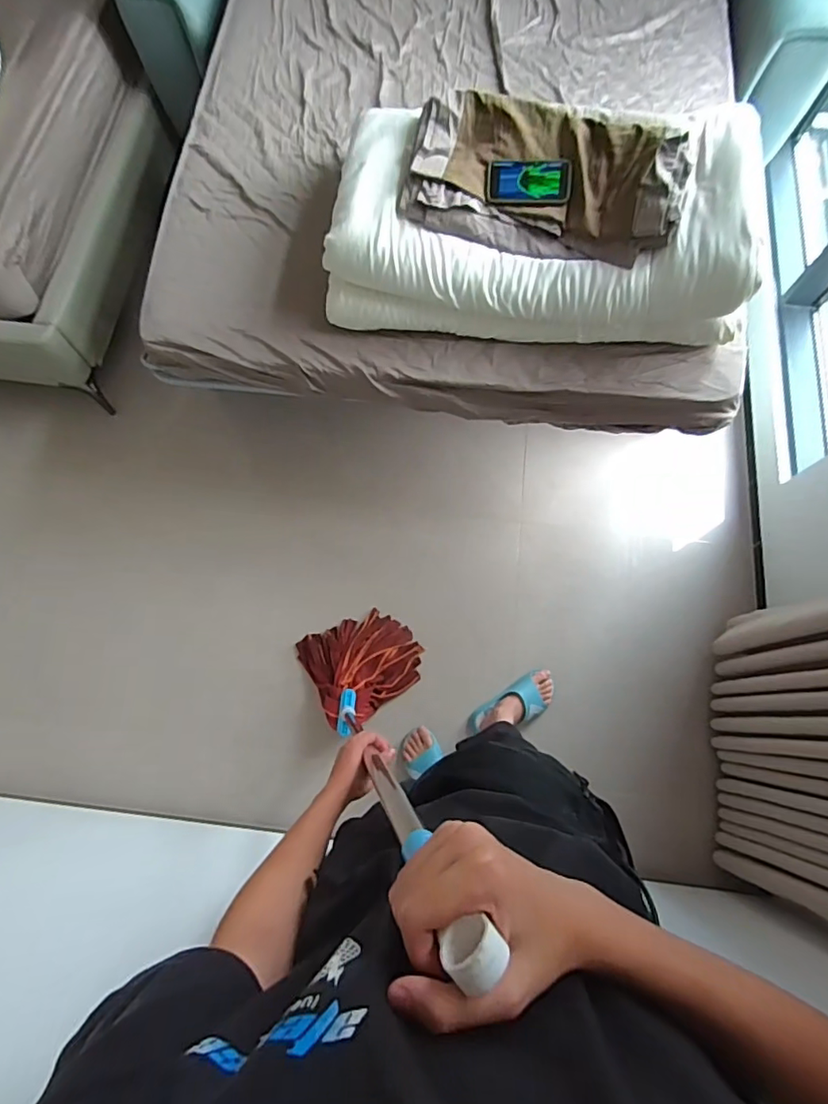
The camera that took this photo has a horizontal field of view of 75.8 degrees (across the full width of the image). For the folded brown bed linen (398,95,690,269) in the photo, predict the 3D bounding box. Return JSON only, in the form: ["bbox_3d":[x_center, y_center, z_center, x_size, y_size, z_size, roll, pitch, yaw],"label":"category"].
[{"bbox_3d":[0.251,-0.755,1.045,0.541,0.110,0.287,14,100,1],"label":"folded brown bed linen"}]

